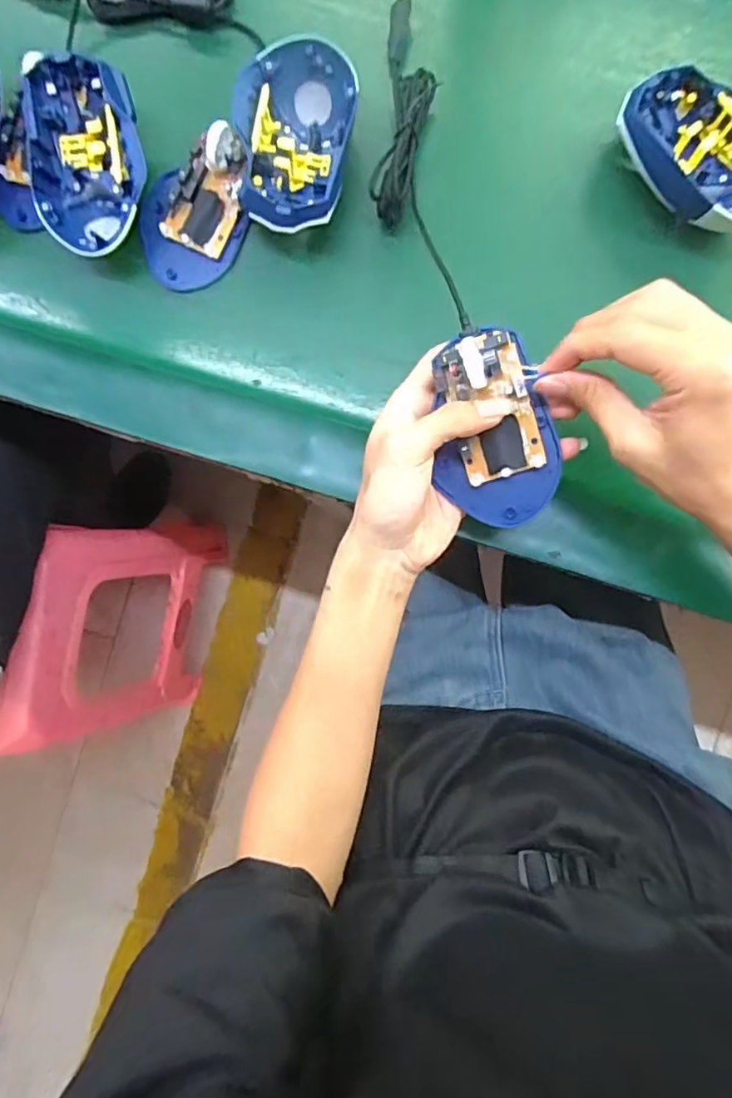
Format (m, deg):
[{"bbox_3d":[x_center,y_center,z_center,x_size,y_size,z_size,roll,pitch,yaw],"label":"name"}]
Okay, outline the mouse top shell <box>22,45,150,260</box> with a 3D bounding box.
[{"bbox_3d":[-0.182,-0.257,0.376,0.075,0.040,0.118,0,91,2],"label":"mouse top shell"}]

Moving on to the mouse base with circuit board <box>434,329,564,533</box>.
[{"bbox_3d":[0.073,-0.068,0.326,0.066,0.024,0.109,-12,101,15],"label":"mouse base with circuit board"}]

